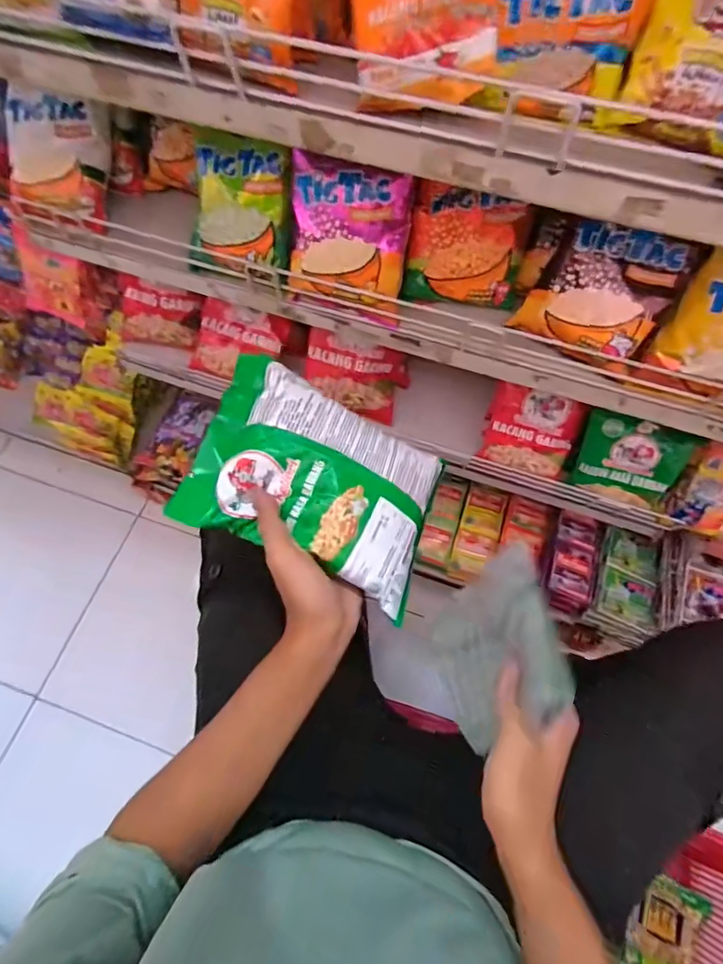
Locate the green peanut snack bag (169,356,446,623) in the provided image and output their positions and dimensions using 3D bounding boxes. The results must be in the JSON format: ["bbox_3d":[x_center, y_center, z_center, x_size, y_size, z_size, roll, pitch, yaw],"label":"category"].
[{"bbox_3d":[-0.033,-0.004,0.406,0.199,0.050,0.153,23,69,-3],"label":"green peanut snack bag"}]

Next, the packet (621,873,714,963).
[{"bbox_3d":[0.463,0.692,0.772,0.096,0.032,0.142,7,60,35],"label":"packet"}]

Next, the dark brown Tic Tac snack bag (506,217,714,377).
[{"bbox_3d":[0.224,-0.179,0.469,0.125,0.135,0.040,25,33,9],"label":"dark brown Tic Tac snack bag"}]

